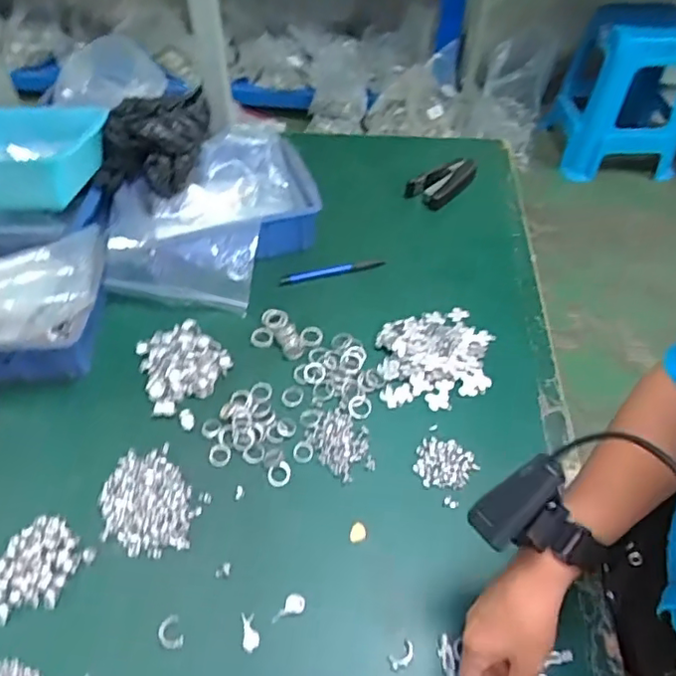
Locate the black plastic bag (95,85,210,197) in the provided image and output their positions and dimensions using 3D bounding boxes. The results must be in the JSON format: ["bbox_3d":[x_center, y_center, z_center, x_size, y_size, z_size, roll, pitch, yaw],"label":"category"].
[{"bbox_3d":[-0.242,-0.256,0.800,0.148,0.090,0.124,-7,51,-7],"label":"black plastic bag"}]

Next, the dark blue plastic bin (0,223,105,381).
[{"bbox_3d":[-0.390,-0.041,0.689,0.246,0.083,0.181,-5,50,-5],"label":"dark blue plastic bin"}]

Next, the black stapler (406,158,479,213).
[{"bbox_3d":[0.156,-0.229,0.889,0.116,0.027,0.053,-34,58,-26],"label":"black stapler"}]

